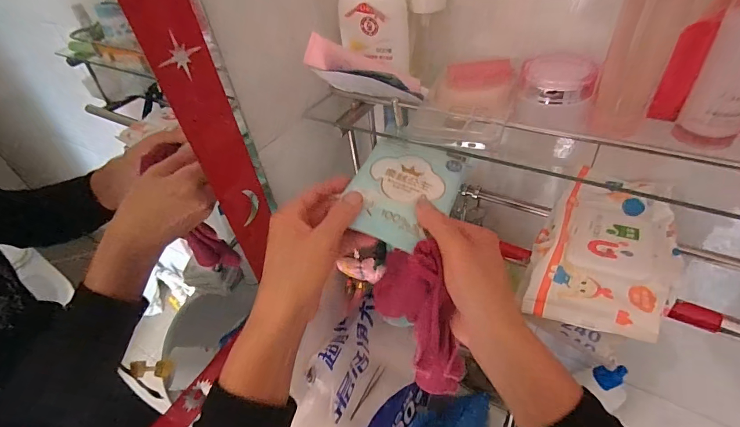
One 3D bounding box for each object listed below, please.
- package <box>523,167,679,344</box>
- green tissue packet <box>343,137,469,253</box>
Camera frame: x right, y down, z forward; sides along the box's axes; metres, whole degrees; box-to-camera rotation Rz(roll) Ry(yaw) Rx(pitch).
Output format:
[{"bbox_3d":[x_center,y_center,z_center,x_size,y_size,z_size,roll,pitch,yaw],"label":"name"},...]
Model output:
[{"bbox_3d":[0.220,0.027,0.365,0.105,0.032,0.183,17,48,23],"label":"package"},{"bbox_3d":[0.034,-0.024,0.380,0.096,0.024,0.135,11,46,18],"label":"green tissue packet"}]

